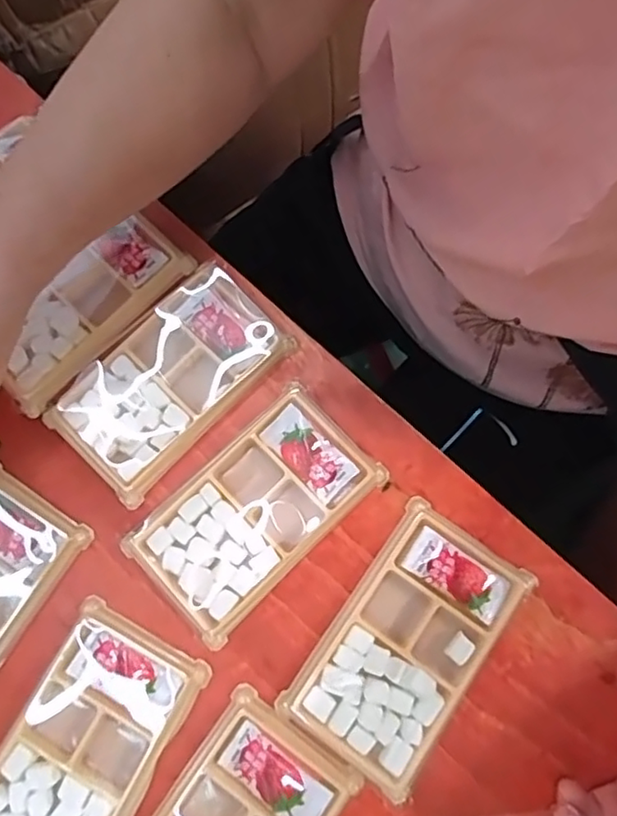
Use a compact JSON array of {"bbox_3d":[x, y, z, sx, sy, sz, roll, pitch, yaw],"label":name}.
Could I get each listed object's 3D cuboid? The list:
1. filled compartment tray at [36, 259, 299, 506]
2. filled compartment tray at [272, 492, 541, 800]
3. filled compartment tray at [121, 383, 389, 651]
[{"bbox_3d":[-0.084,-0.021,0.366,0.081,0.010,0.139,44,80,10],"label":"filled compartment tray"},{"bbox_3d":[0.054,0.126,0.332,0.076,0.012,0.137,35,79,9],"label":"filled compartment tray"},{"bbox_3d":[-0.031,0.057,0.350,0.134,0.011,0.078,-44,80,-9],"label":"filled compartment tray"}]

